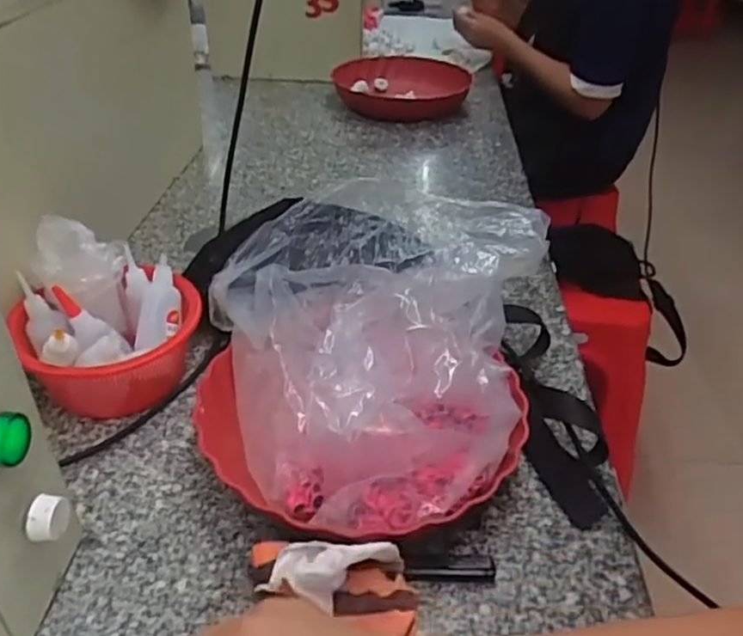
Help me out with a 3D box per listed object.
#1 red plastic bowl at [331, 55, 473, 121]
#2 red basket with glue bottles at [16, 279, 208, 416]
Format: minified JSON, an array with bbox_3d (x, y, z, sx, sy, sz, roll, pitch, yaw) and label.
[{"bbox_3d":[0.054,-0.397,1.175,0.233,0.059,0.221,1,36,-1],"label":"red plastic bowl"},{"bbox_3d":[-0.216,0.008,0.557,0.147,0.123,0.131,-13,39,-22],"label":"red basket with glue bottles"}]

